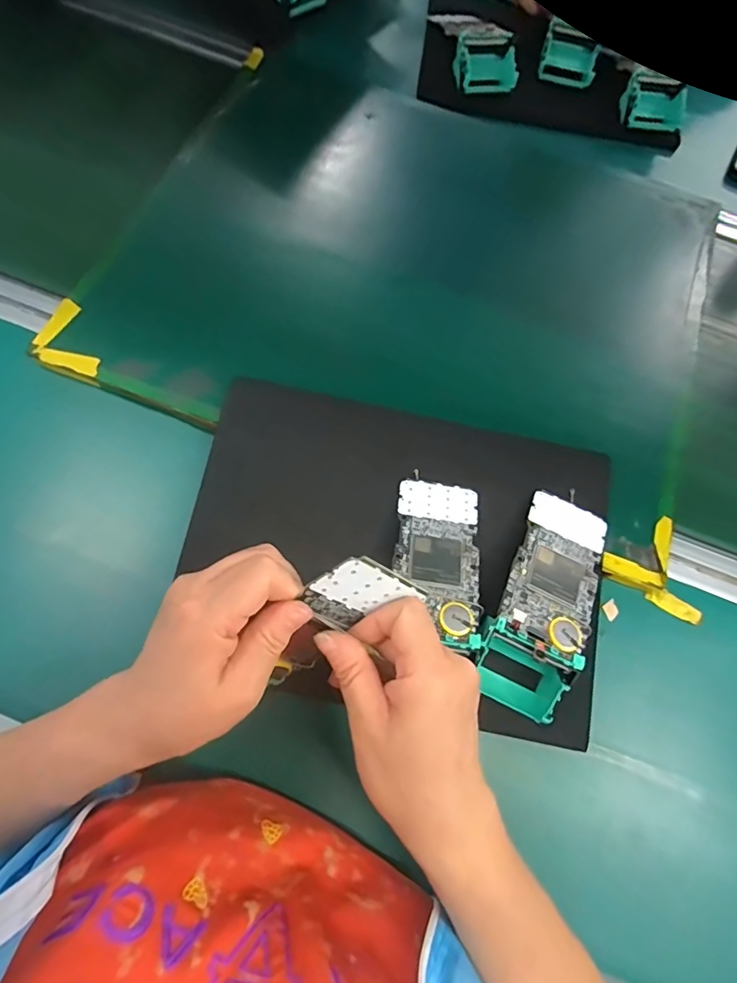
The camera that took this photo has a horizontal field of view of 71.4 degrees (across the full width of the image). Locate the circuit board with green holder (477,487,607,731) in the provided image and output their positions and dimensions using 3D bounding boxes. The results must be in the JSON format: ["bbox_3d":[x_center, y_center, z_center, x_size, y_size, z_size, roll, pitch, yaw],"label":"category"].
[{"bbox_3d":[0.135,0.087,0.398,0.072,0.047,0.164,23,66,11],"label":"circuit board with green holder"}]

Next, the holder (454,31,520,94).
[{"bbox_3d":[0.148,-0.532,0.637,0.078,0.040,0.049,-2,63,0],"label":"holder"}]

